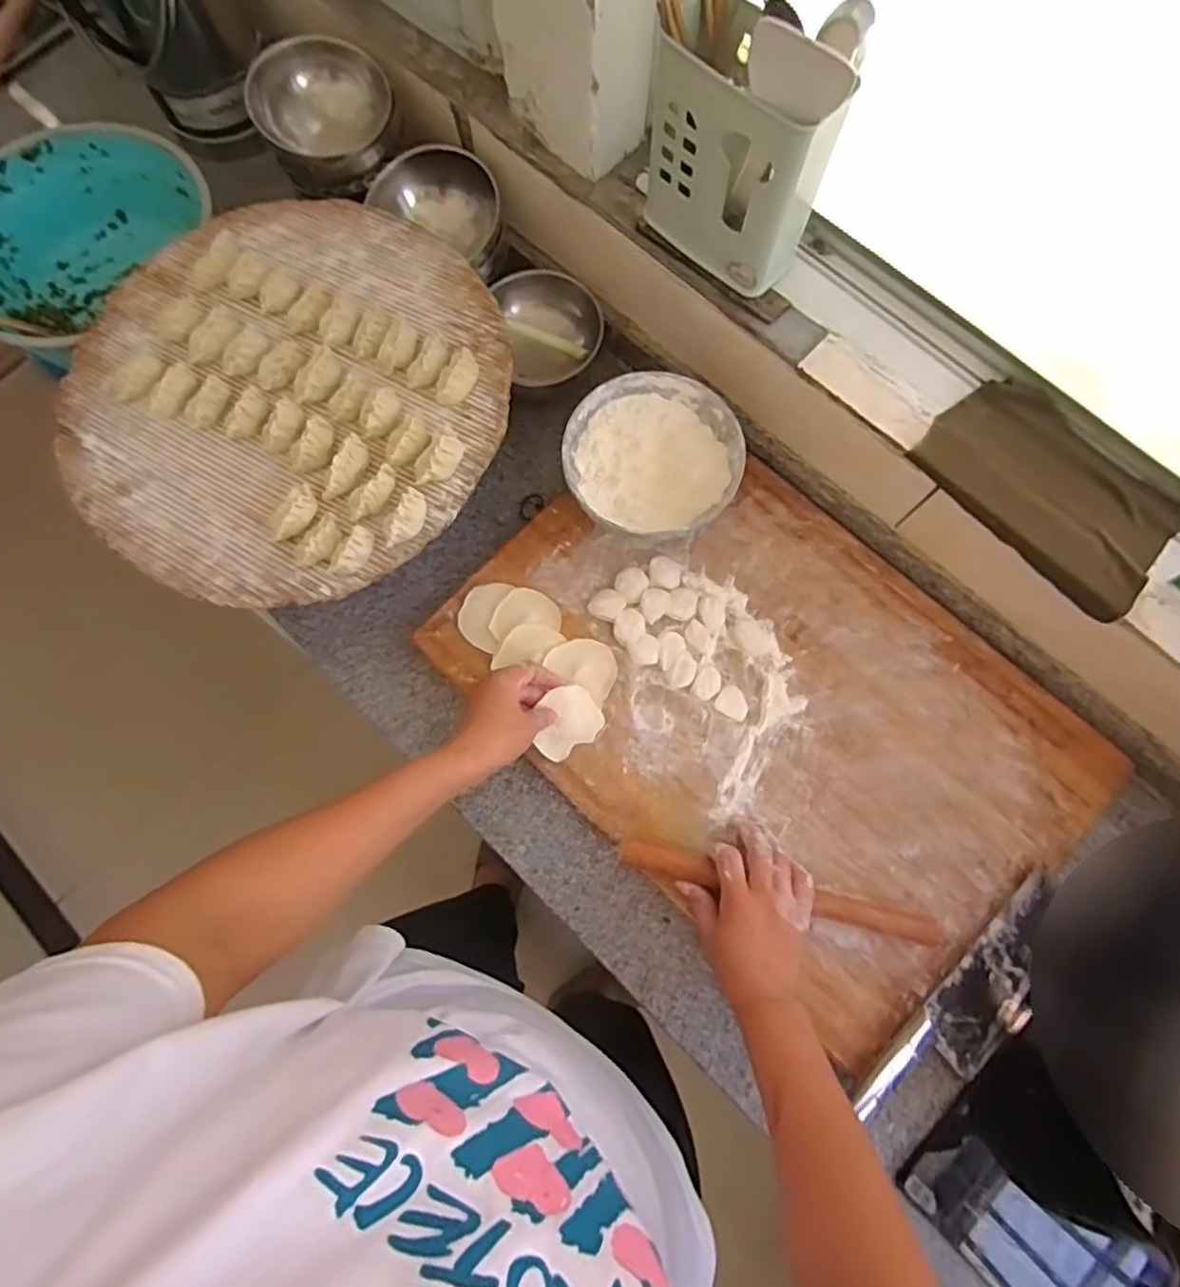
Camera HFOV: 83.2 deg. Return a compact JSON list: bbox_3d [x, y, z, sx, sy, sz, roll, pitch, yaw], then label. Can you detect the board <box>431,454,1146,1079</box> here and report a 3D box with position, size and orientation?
[{"bbox_3d":[0.166,0.049,0.650,0.571,0.021,0.379,43,80,11],"label":"board"}]

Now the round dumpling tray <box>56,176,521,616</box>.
[{"bbox_3d":[-0.290,-0.247,0.631,0.403,0.038,0.406,0,75,1],"label":"round dumpling tray"}]

